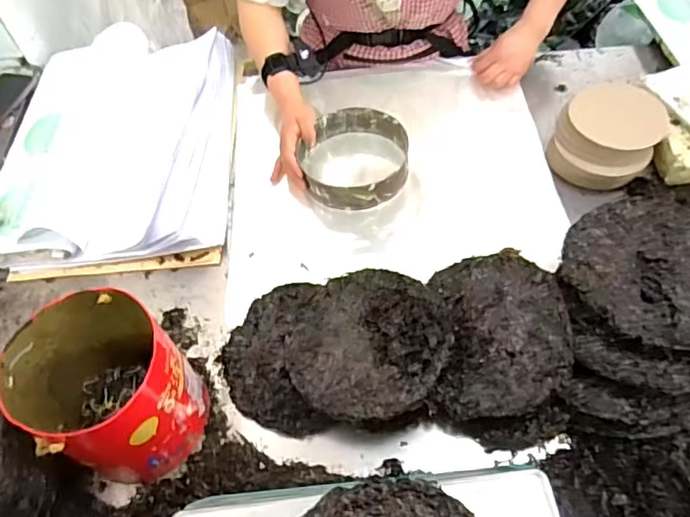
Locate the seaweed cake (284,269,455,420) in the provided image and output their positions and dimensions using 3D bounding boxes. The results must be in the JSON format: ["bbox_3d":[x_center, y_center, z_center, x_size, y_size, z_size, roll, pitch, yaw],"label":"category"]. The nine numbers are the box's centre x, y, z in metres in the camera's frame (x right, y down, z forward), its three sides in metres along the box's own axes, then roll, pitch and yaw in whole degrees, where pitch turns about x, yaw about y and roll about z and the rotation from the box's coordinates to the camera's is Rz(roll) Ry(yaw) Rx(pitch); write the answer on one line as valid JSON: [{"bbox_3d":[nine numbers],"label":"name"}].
[{"bbox_3d":[0.027,0.097,0.664,0.188,0.022,0.186,-11,53,16],"label":"seaweed cake"}]

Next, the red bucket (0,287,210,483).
[{"bbox_3d":[-0.263,0.152,0.631,0.176,0.174,0.161,-2,55,2],"label":"red bucket"}]

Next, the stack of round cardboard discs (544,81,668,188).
[{"bbox_3d":[0.405,-0.187,0.852,0.140,0.096,0.147,30,62,22],"label":"stack of round cardboard discs"}]

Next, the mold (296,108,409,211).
[{"bbox_3d":[0.016,-0.164,0.886,0.170,0.049,0.182,-2,55,2],"label":"mold"}]

